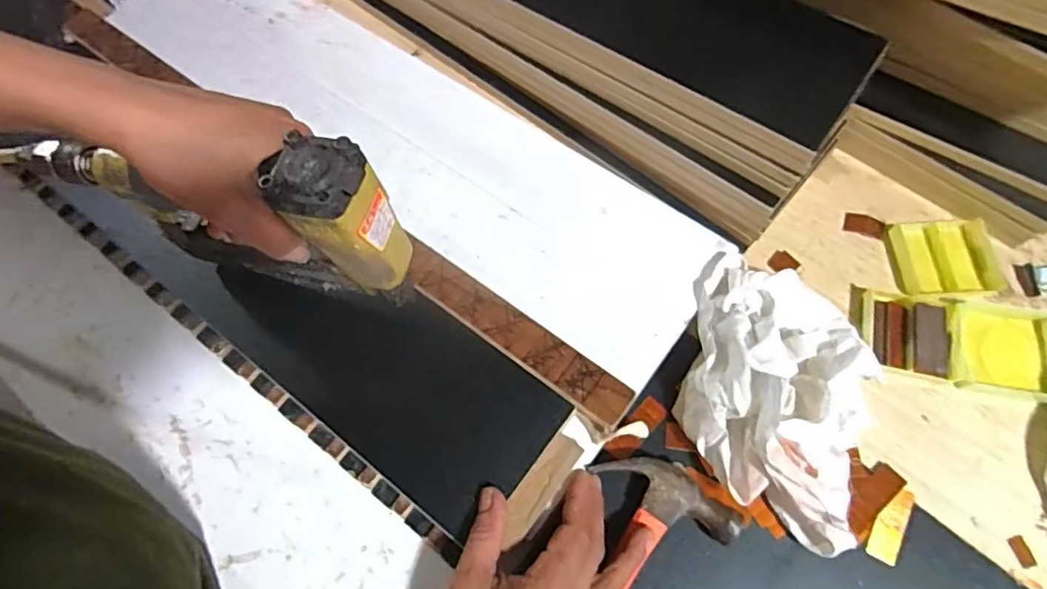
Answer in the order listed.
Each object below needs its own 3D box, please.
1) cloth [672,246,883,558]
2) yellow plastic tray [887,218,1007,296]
[{"bbox_3d":[0.172,0.061,0.399,0.123,0.063,0.197,9,68,9],"label":"cloth"},{"bbox_3d":[0.336,-0.029,0.460,0.074,0.009,0.063,-3,67,0],"label":"yellow plastic tray"}]

